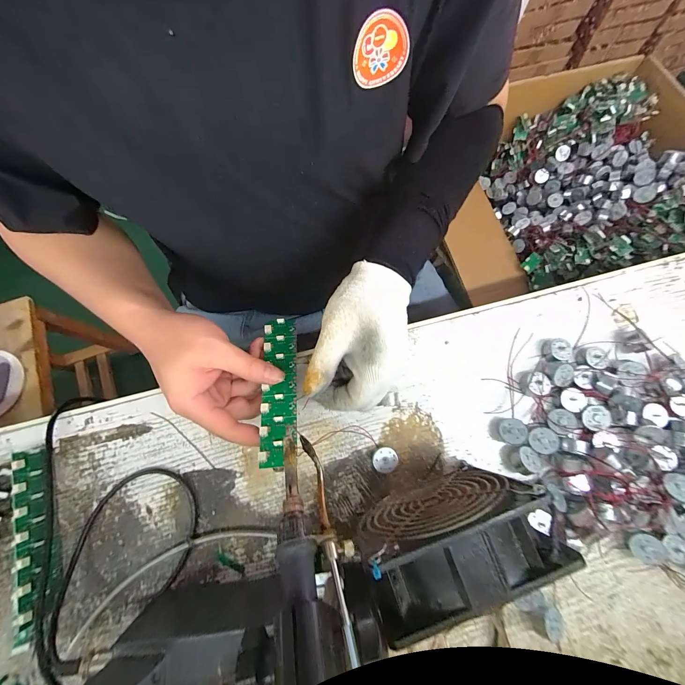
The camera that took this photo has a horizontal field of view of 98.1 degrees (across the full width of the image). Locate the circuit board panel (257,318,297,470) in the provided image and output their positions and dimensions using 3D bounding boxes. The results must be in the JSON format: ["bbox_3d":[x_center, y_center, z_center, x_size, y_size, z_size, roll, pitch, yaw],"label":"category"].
[{"bbox_3d":[-0.057,0.038,0.267,0.031,0.005,0.135,-3,62,-1],"label":"circuit board panel"}]

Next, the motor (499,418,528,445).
[{"bbox_3d":[0.166,0.087,0.289,0.023,0.014,0.024,-10,70,29],"label":"motor"}]

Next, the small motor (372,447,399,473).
[{"bbox_3d":[0.040,0.112,0.286,0.023,0.015,0.022,-9,75,-3],"label":"small motor"}]

